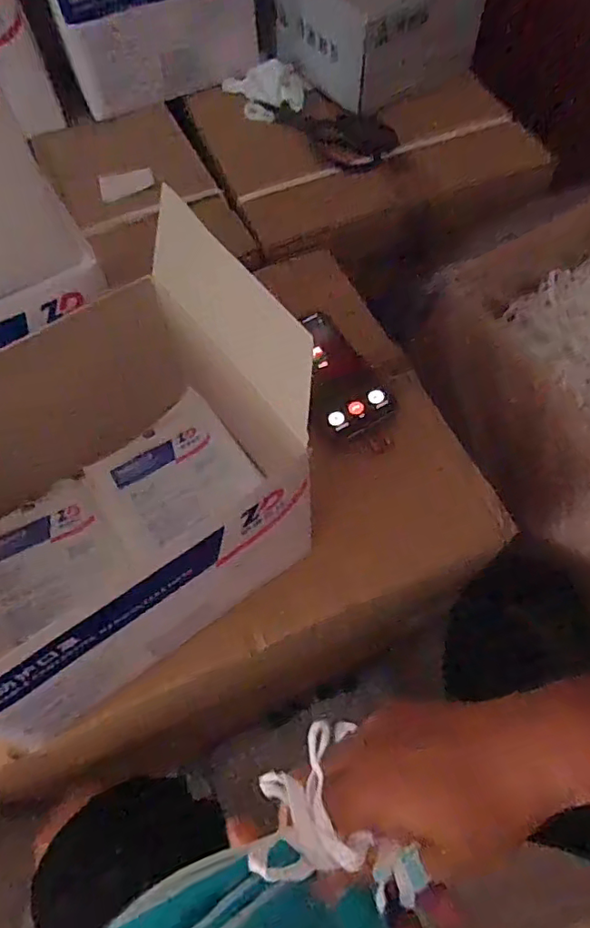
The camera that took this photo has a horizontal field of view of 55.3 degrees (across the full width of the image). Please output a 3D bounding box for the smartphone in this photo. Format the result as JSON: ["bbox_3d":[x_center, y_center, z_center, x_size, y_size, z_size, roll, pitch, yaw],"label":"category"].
[{"bbox_3d":[0.038,-0.094,0.577,0.073,0.012,0.157,-23,60,-10],"label":"smartphone"}]

